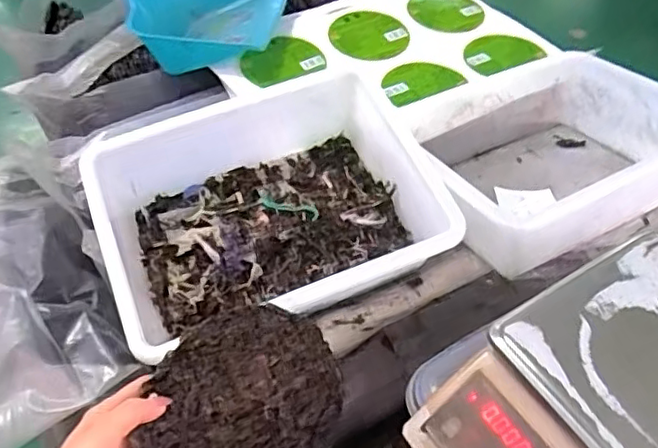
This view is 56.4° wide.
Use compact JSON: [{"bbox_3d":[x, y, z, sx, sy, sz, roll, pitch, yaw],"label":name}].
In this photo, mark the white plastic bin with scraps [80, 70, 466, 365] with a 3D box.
[{"bbox_3d":[-0.064,-0.014,0.692,0.374,0.118,0.271,-15,52,-11],"label":"white plastic bin with scraps"}]

